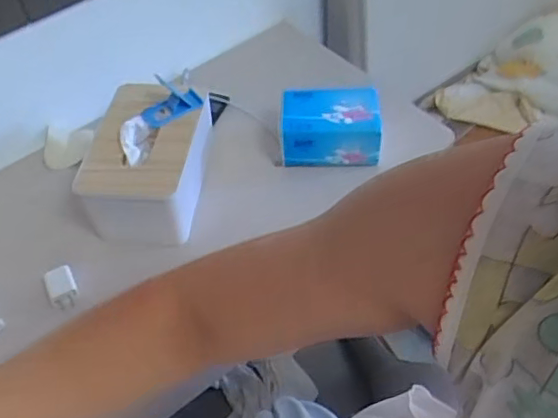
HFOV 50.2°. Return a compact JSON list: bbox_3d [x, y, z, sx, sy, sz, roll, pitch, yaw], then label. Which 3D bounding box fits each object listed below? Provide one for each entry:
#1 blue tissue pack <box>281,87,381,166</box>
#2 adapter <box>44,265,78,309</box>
[{"bbox_3d":[0.073,-0.117,0.836,0.131,0.076,0.085,1,50,6],"label":"blue tissue pack"},{"bbox_3d":[-0.267,0.094,0.730,0.035,0.024,0.047,-23,52,-14],"label":"adapter"}]

